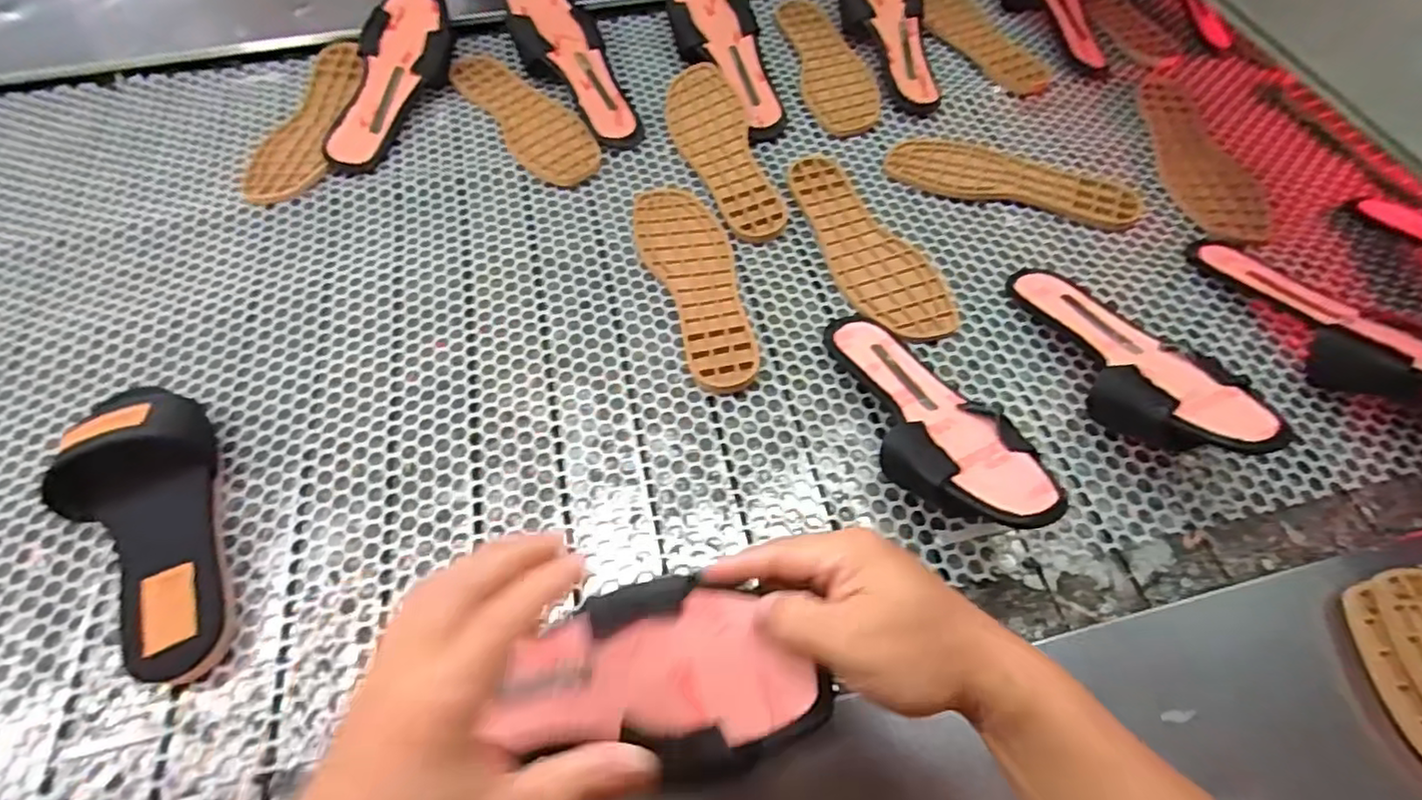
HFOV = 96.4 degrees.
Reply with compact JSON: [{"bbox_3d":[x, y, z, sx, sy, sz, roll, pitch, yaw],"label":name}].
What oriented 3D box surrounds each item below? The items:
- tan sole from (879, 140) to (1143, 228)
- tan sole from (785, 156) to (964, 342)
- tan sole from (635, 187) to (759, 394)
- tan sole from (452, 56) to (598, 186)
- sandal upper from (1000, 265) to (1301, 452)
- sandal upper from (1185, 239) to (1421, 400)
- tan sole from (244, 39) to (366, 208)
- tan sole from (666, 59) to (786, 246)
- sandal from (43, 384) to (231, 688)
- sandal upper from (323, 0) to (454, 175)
[{"bbox_3d":[0.323,-0.241,0.684,0.256,0.009,0.092,15,60,9],"label":"tan sole"},{"bbox_3d":[0.151,-0.157,0.633,0.083,0.010,0.249,-18,61,-10],"label":"tan sole"},{"bbox_3d":[-0.011,-0.120,0.603,0.081,0.013,0.258,-16,60,-9],"label":"tan sole"},{"bbox_3d":[-0.211,-0.326,0.726,0.084,0.015,0.252,-32,64,-18],"label":"tan sole"},{"bbox_3d":[0.344,-0.030,0.534,0.100,0.064,0.258,-10,41,-6],"label":"sandal upper"},{"bbox_3d":[0.540,-0.071,0.556,0.076,0.066,0.245,-14,47,-8],"label":"sandal upper"},{"bbox_3d":[-0.451,-0.320,0.719,0.080,0.017,0.259,4,59,2],"label":"tan sole"},{"bbox_3d":[0.012,-0.275,0.691,0.078,0.029,0.248,-16,60,-9],"label":"tan sole"},{"bbox_3d":[-0.414,0.074,0.456,0.090,0.056,0.271,-23,62,-13],"label":"sandal"},{"bbox_3d":[-0.363,-0.360,0.723,0.096,0.046,0.248,12,76,7],"label":"sandal upper"}]

